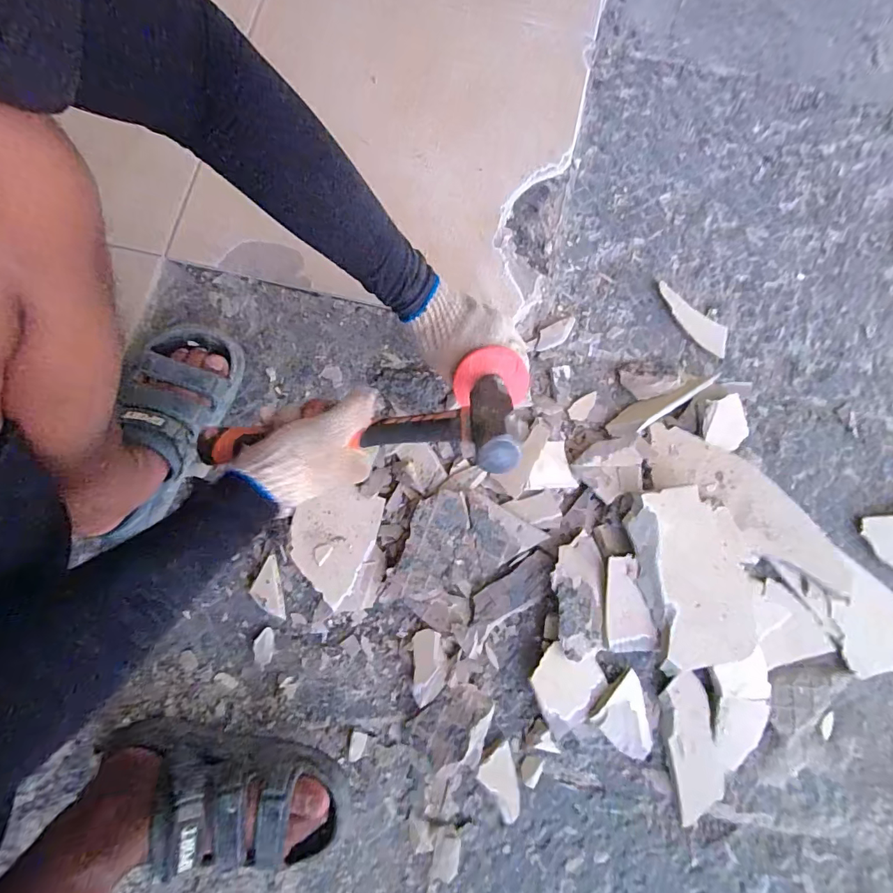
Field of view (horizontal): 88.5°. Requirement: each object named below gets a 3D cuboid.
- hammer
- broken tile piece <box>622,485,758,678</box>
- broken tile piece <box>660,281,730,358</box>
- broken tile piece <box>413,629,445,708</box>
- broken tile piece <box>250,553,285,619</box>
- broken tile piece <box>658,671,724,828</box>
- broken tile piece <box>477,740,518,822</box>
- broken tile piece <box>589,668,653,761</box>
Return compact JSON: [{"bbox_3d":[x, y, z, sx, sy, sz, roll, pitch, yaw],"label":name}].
[{"bbox_3d":[-0.081,-0.018,0.396,0.275,0.058,0.089,-2,80,2],"label":"hammer"},{"bbox_3d":[0.280,0.143,0.520,0.125,0.028,0.189,-9,80,-3],"label":"broken tile piece"},{"bbox_3d":[0.324,-0.168,0.609,0.119,0.009,0.039,42,81,6],"label":"broken tile piece"},{"bbox_3d":[-0.021,0.245,0.509,0.034,0.007,0.077,-1,79,-2],"label":"broken tile piece"},{"bbox_3d":[-0.208,0.165,0.530,0.032,0.013,0.070,-10,80,-3],"label":"broken tile piece"},{"bbox_3d":[0.269,0.328,0.502,0.056,0.010,0.140,-7,79,-3],"label":"broken tile piece"},{"bbox_3d":[0.056,0.360,0.489,0.038,0.014,0.073,-10,80,-3],"label":"broken tile piece"},{"bbox_3d":[0.204,0.297,0.502,0.069,0.015,0.074,-43,83,-8],"label":"broken tile piece"}]

